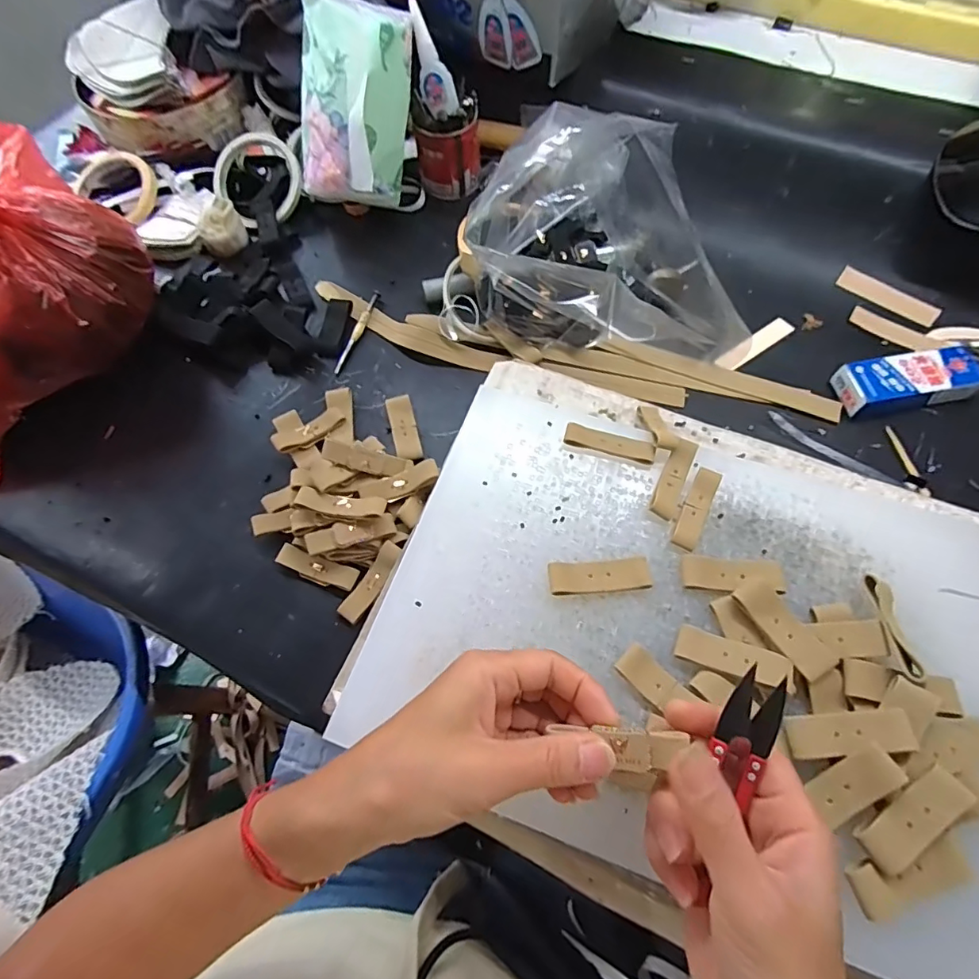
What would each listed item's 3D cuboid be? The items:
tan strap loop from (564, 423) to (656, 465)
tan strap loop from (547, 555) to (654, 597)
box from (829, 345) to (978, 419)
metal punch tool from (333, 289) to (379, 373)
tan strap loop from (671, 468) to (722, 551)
[{"bbox_3d":[0.084,-0.032,0.364,0.063,0.007,0.015,17,67,10],"label":"tan strap loop"},{"bbox_3d":[0.069,0.055,0.324,0.061,0.009,0.021,-4,65,0],"label":"tan strap loop"},{"bbox_3d":[0.344,-0.089,0.426,0.107,0.025,0.044,-9,67,-1],"label":"box"},{"bbox_3d":[-0.120,-0.145,0.472,0.009,0.006,0.092,16,69,10],"label":"metal punch tool"},{"bbox_3d":[0.137,0.012,0.341,0.016,0.009,0.062,25,69,13],"label":"tan strap loop"}]

